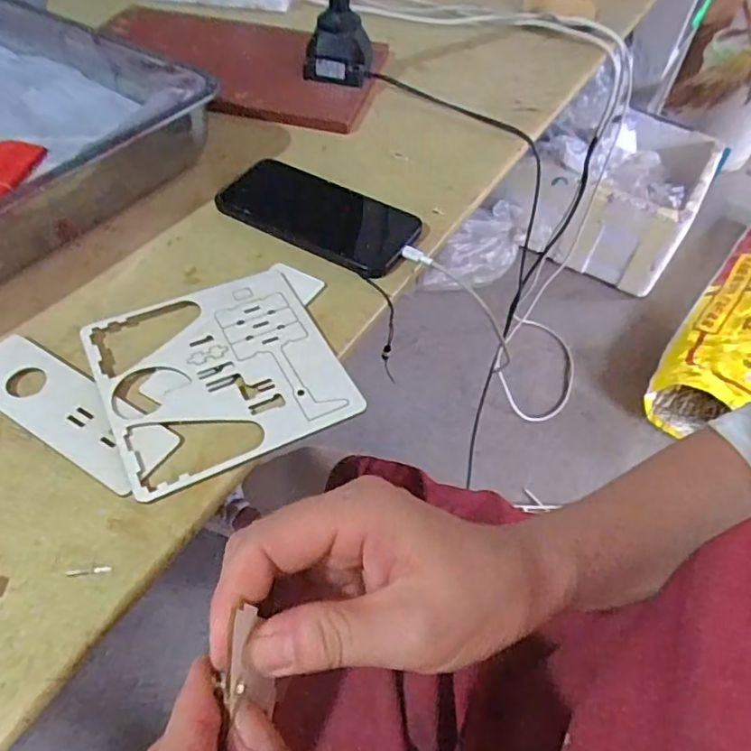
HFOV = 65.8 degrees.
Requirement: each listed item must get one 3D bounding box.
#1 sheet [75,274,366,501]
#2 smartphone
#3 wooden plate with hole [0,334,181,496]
[{"bbox_3d":[-0.101,-0.006,0.374,0.140,0.005,0.147,-21,56,-20],"label":"sheet"},{"bbox_3d":[-0.048,-0.133,0.474,0.162,0.011,0.081,25,54,15],"label":"smartphone"},{"bbox_3d":[-0.186,0.019,0.350,0.143,0.005,0.046,27,54,17],"label":"wooden plate with hole"}]

